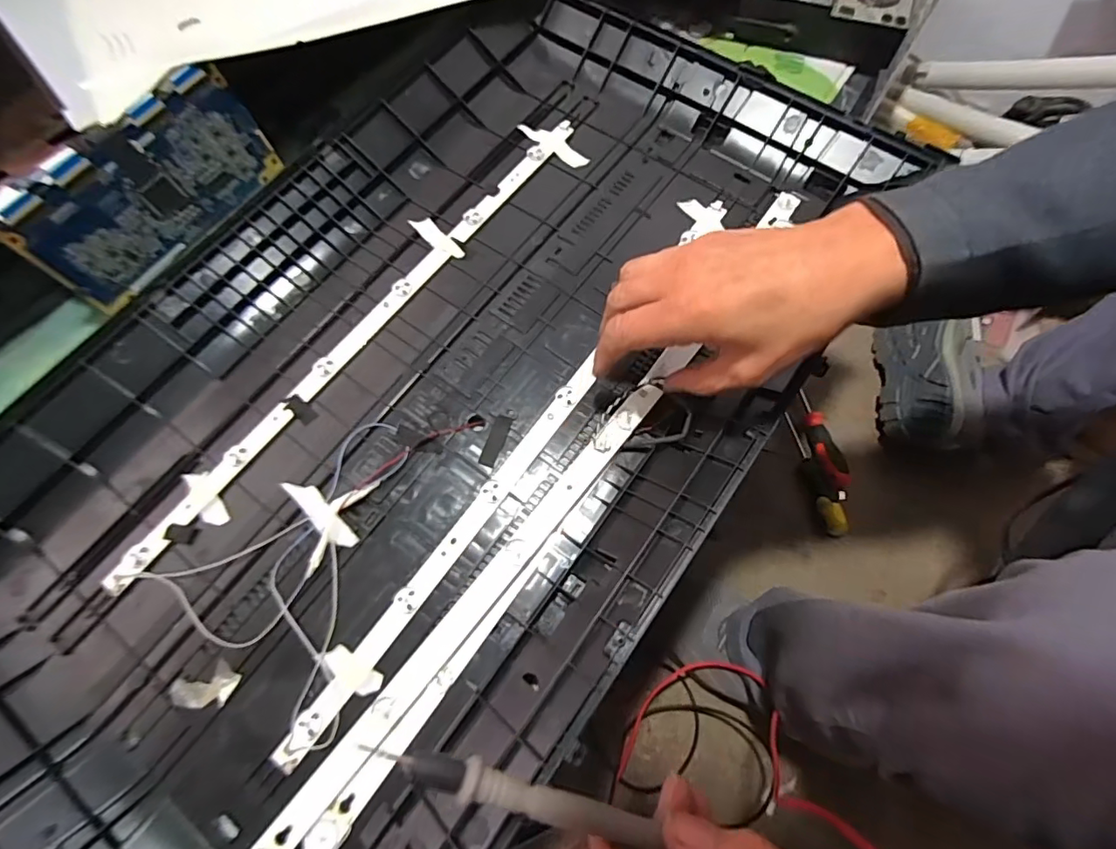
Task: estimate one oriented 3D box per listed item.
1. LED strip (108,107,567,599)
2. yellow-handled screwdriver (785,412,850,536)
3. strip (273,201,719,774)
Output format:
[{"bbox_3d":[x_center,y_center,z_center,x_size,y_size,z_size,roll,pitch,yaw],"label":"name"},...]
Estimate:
[{"bbox_3d":[-0.145,-0.082,0.416,0.022,0.010,0.488,34,73,15],"label":"LED strip"},{"bbox_3d":[0.325,0.057,0.673,0.028,0.034,0.160,-6,63,-1],"label":"yellow-handled screwdriver"},{"bbox_3d":[-0.015,0.006,0.378,0.020,0.010,0.486,33,69,17],"label":"strip"}]

